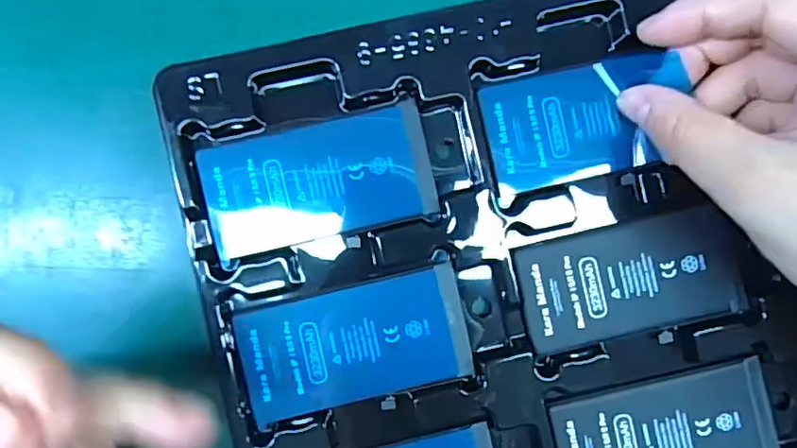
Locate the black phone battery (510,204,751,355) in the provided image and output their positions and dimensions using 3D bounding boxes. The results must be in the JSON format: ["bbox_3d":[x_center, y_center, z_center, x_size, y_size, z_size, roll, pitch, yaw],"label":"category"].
[{"bbox_3d":[0.090,0.021,0.221,0.086,0.004,0.042,-11,88,-3],"label":"black phone battery"}]

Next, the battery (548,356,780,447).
[{"bbox_3d":[0.104,0.081,0.221,0.083,0.004,0.043,-12,88,-3],"label":"battery"}]

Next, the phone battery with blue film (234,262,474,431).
[{"bbox_3d":[-0.016,0.046,0.217,0.084,0.004,0.044,-13,89,-3],"label":"phone battery with blue film"}]

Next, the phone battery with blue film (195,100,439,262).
[{"bbox_3d":[-0.030,-0.016,0.218,0.084,0.005,0.043,-13,89,-3],"label":"phone battery with blue film"}]

